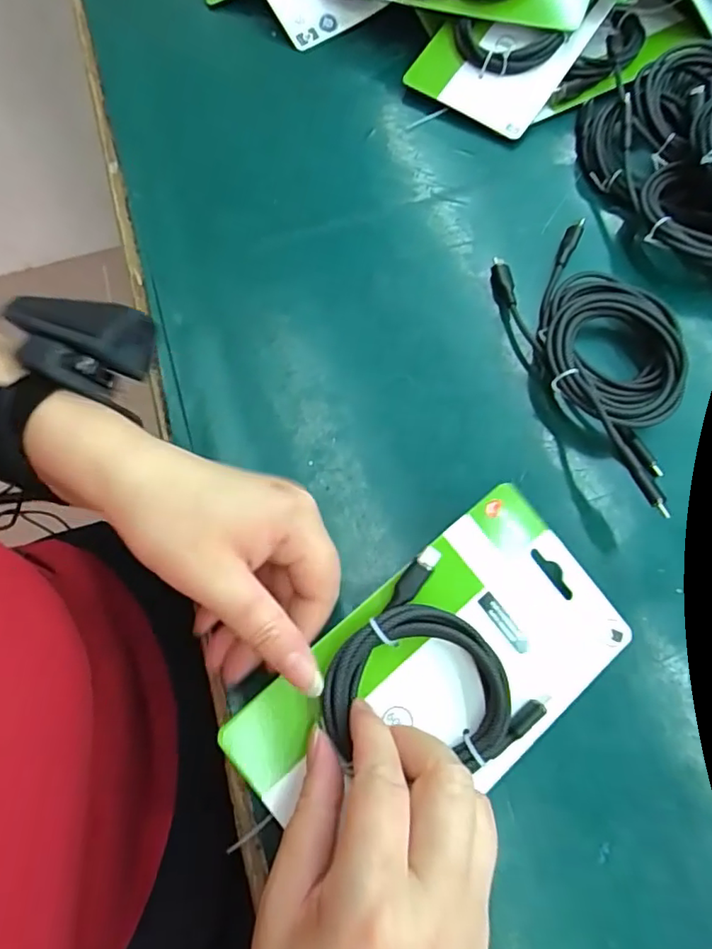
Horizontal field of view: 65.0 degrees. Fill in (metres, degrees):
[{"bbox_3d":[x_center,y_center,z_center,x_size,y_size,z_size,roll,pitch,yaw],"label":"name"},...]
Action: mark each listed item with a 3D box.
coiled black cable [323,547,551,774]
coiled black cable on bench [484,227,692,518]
[{"bbox_3d":[0.028,0.093,0.248,0.083,0.026,0.086,-34,72,-10],"label":"coiled black cable"},{"bbox_3d":[0.145,-0.071,0.320,0.077,0.022,0.176,-17,71,-4],"label":"coiled black cable on bench"}]

